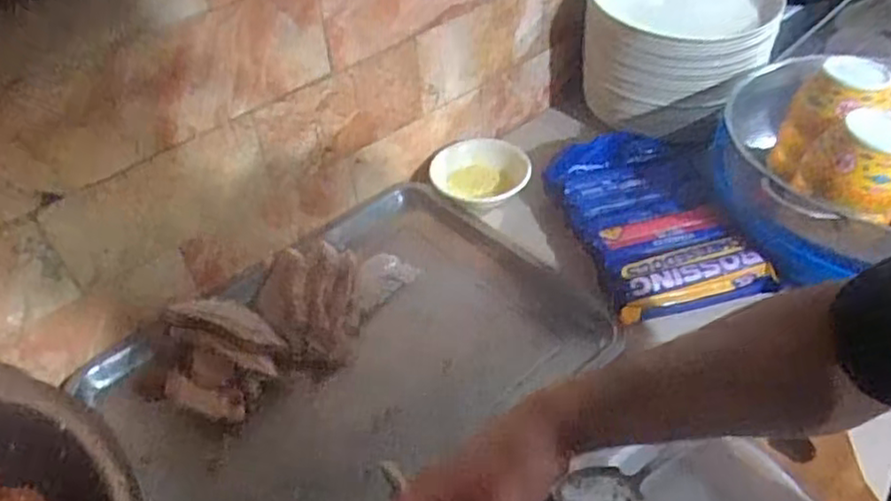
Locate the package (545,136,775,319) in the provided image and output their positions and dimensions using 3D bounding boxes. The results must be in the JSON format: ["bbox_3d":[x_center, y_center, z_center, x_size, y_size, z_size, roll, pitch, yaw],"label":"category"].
[{"bbox_3d":[0.220,-0.038,0.736,0.174,0.039,0.249,-11,44,-6],"label":"package"}]

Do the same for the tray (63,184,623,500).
[{"bbox_3d":[-0.092,0.111,0.648,0.436,0.061,0.332,-34,51,-27],"label":"tray"}]

